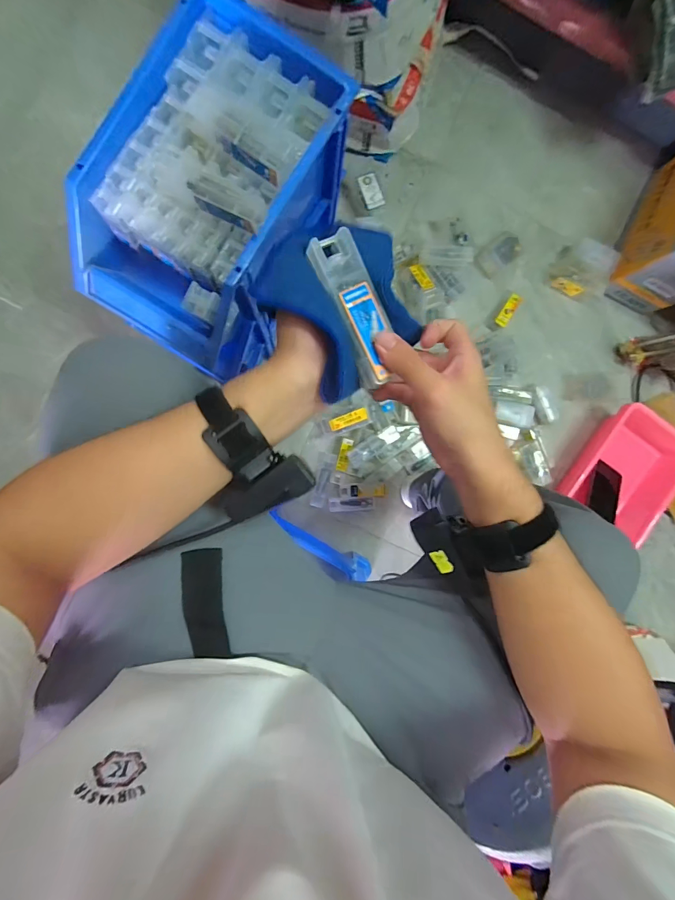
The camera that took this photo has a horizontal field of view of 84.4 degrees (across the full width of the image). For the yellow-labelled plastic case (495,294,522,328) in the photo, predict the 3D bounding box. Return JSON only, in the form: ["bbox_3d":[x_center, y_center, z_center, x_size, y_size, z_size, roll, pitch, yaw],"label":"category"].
[{"bbox_3d":[0.374,-0.305,0.812,0.028,0.017,0.070,27,107,-6],"label":"yellow-labelled plastic case"}]

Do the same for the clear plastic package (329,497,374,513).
[{"bbox_3d":[0.031,0.120,0.825,0.097,0.020,0.032,-2,92,-5],"label":"clear plastic package"}]

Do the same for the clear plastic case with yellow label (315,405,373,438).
[{"bbox_3d":[0.014,-0.059,0.778,0.124,0.022,0.040,-16,97,26],"label":"clear plastic case with yellow label"}]

